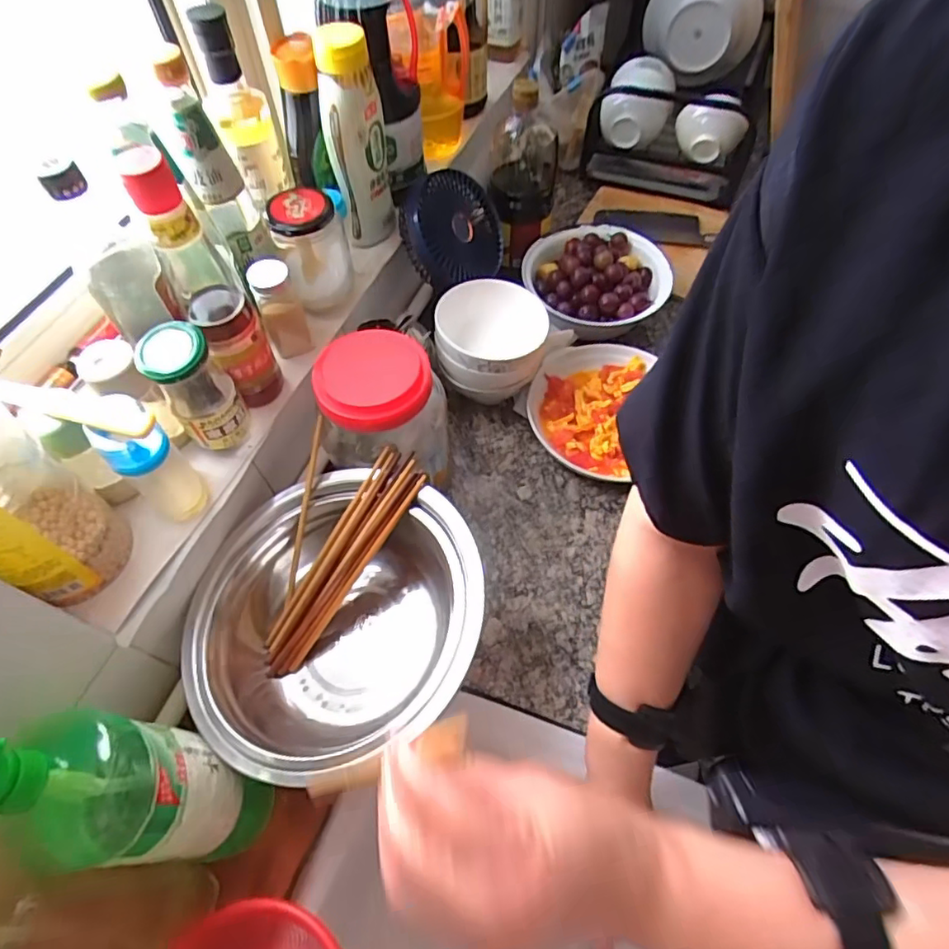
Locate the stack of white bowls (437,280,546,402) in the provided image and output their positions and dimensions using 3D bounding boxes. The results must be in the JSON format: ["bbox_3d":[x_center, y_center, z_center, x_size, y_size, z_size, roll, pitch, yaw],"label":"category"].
[{"bbox_3d":[0.022,-0.166,0.742,0.137,0.111,0.136,1,61,2],"label":"stack of white bowls"}]

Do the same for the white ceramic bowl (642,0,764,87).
[{"bbox_3d":[0.388,-0.743,0.948,0.178,0.160,0.056,7,35,-23],"label":"white ceramic bowl"}]

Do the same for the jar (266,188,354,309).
[{"bbox_3d":[-0.180,-0.250,0.642,0.076,0.110,0.069,-18,62,-9],"label":"jar"}]

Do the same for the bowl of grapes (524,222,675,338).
[{"bbox_3d":[0.177,-0.279,0.831,0.201,0.063,0.184,-4,60,-1],"label":"bowl of grapes"}]

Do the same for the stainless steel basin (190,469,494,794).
[{"bbox_3d":[-0.134,0.147,0.574,0.270,0.142,0.285,4,61,3],"label":"stainless steel basin"}]

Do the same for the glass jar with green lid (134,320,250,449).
[{"bbox_3d":[-0.260,-0.081,0.535,0.059,0.118,0.063,-1,60,1],"label":"glass jar with green lid"}]

